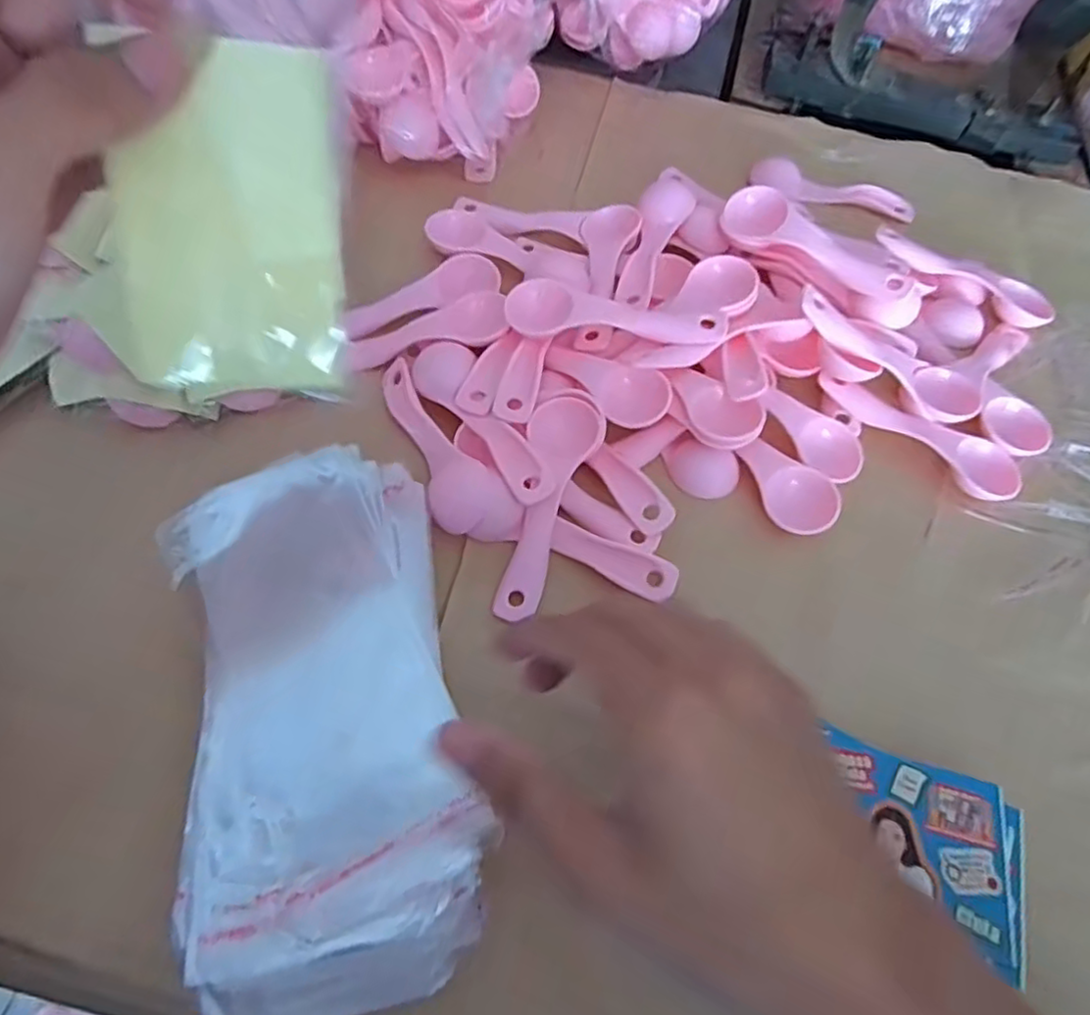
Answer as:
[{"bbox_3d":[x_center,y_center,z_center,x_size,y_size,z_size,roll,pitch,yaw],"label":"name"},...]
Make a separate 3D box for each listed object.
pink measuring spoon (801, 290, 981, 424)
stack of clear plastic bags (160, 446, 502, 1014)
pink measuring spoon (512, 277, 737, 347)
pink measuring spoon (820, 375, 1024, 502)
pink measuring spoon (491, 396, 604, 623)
[{"bbox_3d":[0.179,-0.078,0.343,0.112,0.014,0.030,26,62,-12],"label":"pink measuring spoon"},{"bbox_3d":[-0.086,0.074,0.260,0.103,0.033,0.204,-15,64,-10],"label":"stack of clear plastic bags"},{"bbox_3d":[0.037,-0.100,0.346,0.111,0.017,0.033,7,60,-1],"label":"pink measuring spoon"},{"bbox_3d":[0.199,-0.041,0.353,0.109,0.010,0.028,33,65,14],"label":"pink measuring spoon"},{"bbox_3d":[-0.001,-0.002,0.312,0.033,0.011,0.111,16,77,6],"label":"pink measuring spoon"}]

